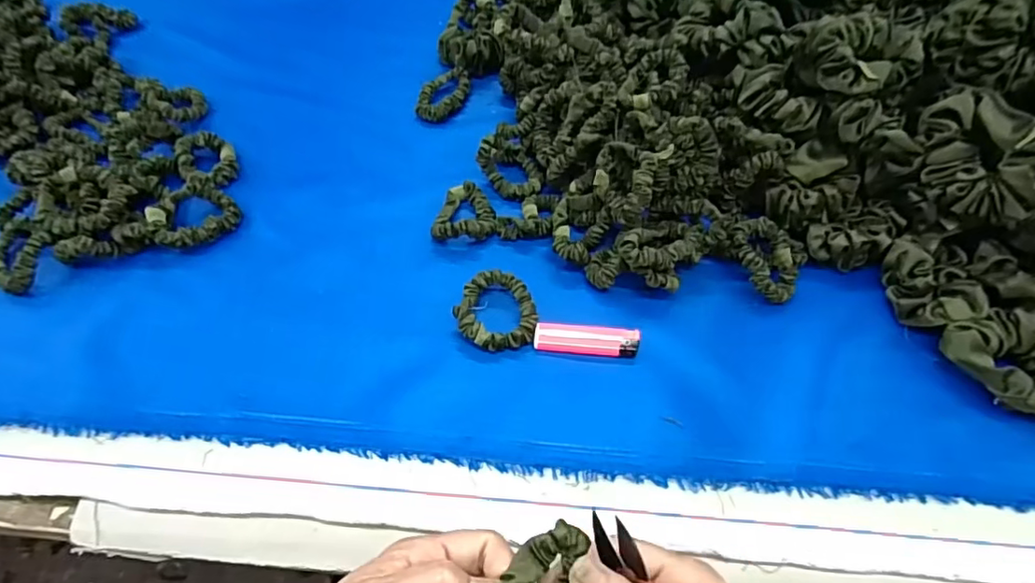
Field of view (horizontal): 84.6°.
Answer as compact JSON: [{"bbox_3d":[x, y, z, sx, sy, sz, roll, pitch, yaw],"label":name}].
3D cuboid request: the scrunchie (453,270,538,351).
[{"bbox_3d":[-0.018,0.017,0.450,0.062,0.024,0.065,1,53,-2],"label":"scrunchie"}]

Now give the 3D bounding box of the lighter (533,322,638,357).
[{"bbox_3d":[0.054,0.037,0.438,0.079,0.011,0.022,4,53,0],"label":"lighter"}]

